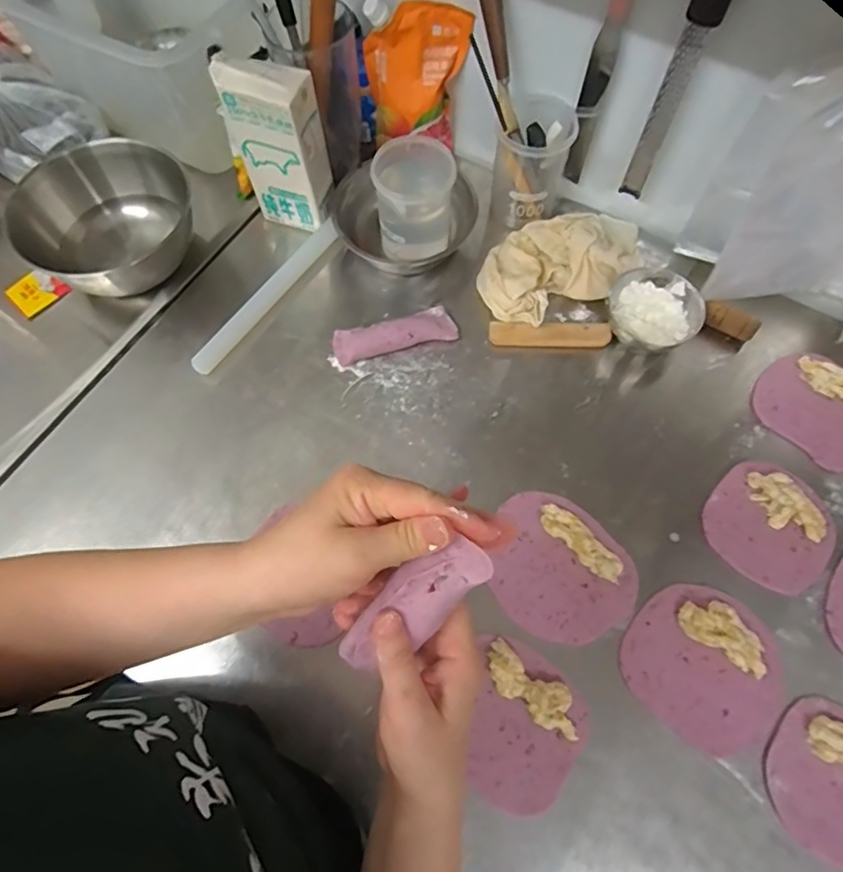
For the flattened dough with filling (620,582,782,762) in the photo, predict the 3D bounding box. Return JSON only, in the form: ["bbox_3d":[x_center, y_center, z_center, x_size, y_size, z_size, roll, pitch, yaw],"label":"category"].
[{"bbox_3d":[0.286,0.225,0.547,0.144,0.019,0.146,-1,67,1],"label":"flattened dough with filling"}]

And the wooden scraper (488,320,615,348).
[{"bbox_3d":[0.164,-0.128,0.700,0.150,0.014,0.030,3,68,3],"label":"wooden scraper"}]

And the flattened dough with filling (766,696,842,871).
[{"bbox_3d":[0.393,0.322,0.498,0.128,0.025,0.125,29,71,13],"label":"flattened dough with filling"}]

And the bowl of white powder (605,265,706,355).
[{"bbox_3d":[0.285,-0.152,0.684,0.095,0.059,0.098,-1,67,1],"label":"bowl of white powder"}]

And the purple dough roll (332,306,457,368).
[{"bbox_3d":[-0.034,-0.129,0.700,0.155,0.029,0.044,-14,68,-4],"label":"purple dough roll"}]

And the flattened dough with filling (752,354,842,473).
[{"bbox_3d":[0.475,-0.034,0.650,0.141,0.024,0.111,42,74,17],"label":"flattened dough with filling"}]

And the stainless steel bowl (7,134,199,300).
[{"bbox_3d":[-0.397,-0.277,0.724,0.196,0.114,0.195,-1,67,1],"label":"stainless steel bowl"}]

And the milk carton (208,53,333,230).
[{"bbox_3d":[-0.177,-0.363,0.693,0.108,0.196,0.061,19,69,9],"label":"milk carton"}]

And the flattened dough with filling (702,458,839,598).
[{"bbox_3d":[0.383,0.094,0.596,0.127,0.025,0.126,-1,67,1],"label":"flattened dough with filling"}]

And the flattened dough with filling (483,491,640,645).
[{"bbox_3d":[0.145,0.139,0.587,0.135,0.019,0.164,-39,72,-14],"label":"flattened dough with filling"}]

